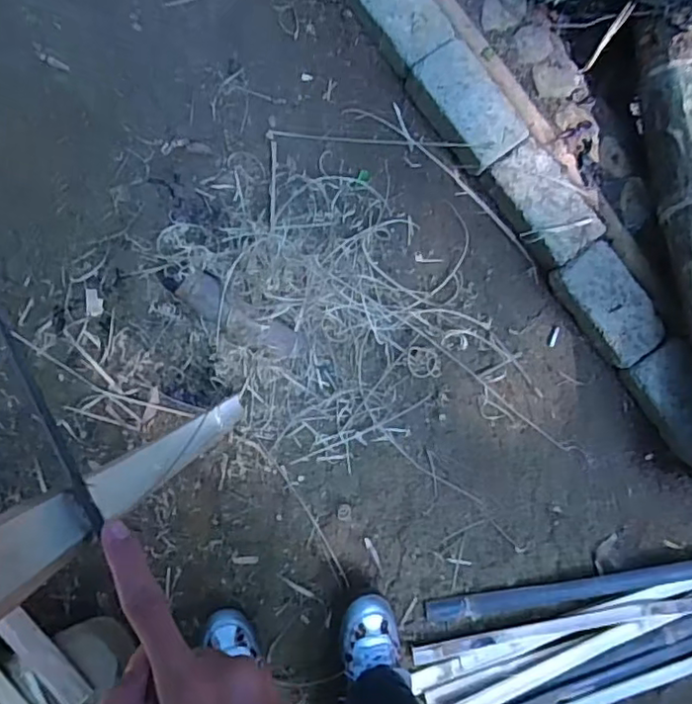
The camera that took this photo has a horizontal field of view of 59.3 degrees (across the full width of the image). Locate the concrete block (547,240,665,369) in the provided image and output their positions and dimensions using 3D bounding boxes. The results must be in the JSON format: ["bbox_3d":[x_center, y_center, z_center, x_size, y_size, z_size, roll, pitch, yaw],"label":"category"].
[{"bbox_3d":[0.453,-0.082,1.061,0.108,0.073,0.199,-37,90,-8],"label":"concrete block"}]

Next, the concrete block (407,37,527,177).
[{"bbox_3d":[0.209,-0.420,1.057,0.112,0.087,0.209,-36,90,-8],"label":"concrete block"}]

